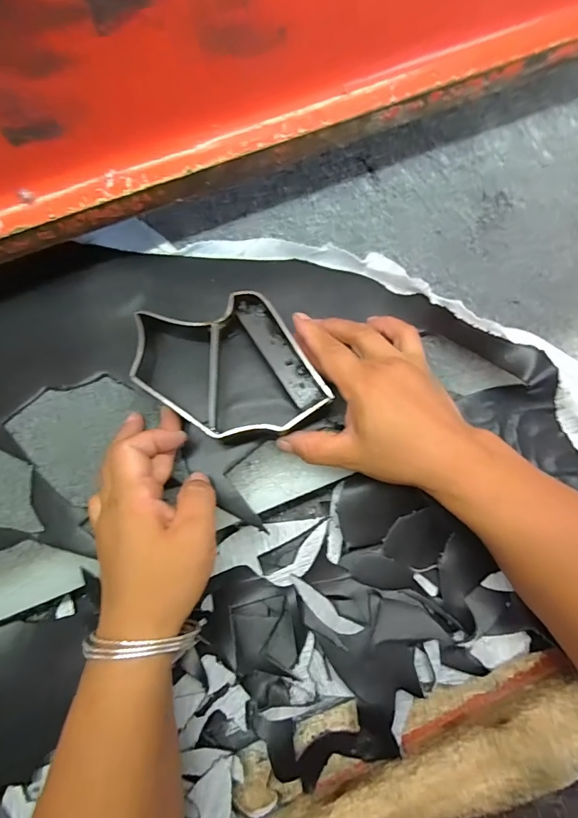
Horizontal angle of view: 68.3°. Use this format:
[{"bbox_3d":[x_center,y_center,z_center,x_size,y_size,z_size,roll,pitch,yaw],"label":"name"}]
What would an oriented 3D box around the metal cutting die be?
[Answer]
[{"bbox_3d":[-0.048,-0.027,0.318,0.107,0.035,0.126,-33,82,-7],"label":"metal cutting die"}]

